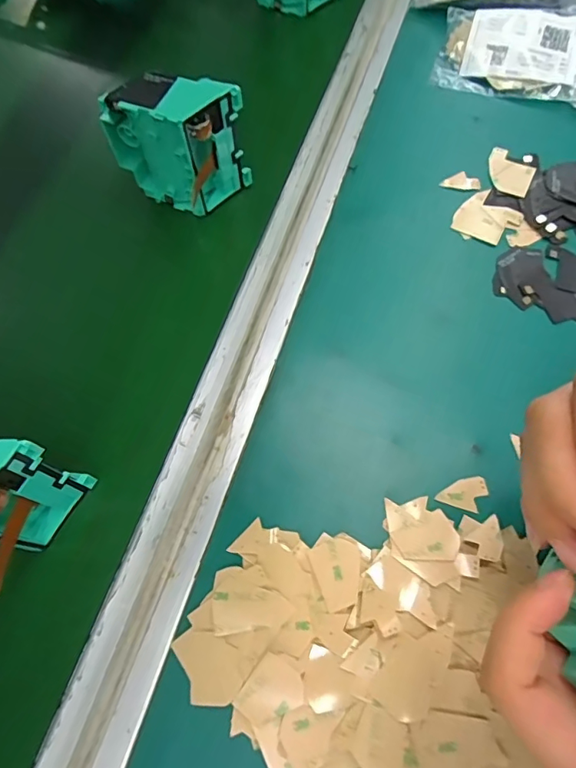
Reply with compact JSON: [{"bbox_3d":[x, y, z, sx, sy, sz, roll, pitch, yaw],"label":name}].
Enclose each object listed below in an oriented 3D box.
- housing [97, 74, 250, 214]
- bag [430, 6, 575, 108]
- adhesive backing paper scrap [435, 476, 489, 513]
[{"bbox_3d":[-0.071,-0.152,0.307,0.082,0.071,0.040,16,67,10],"label":"housing"},{"bbox_3d":[0.191,-0.243,0.355,0.151,0.024,0.079,20,68,11],"label":"bag"},{"bbox_3d":[0.090,0.055,0.248,0.023,0.004,0.018,15,70,11],"label":"adhesive backing paper scrap"}]

